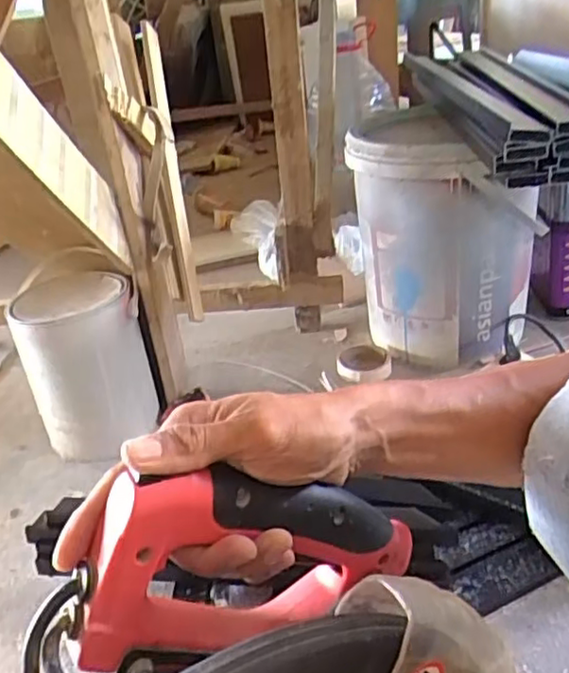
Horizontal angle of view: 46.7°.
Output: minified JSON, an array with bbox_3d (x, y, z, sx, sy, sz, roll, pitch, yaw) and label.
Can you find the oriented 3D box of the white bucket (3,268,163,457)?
[{"bbox_3d":[-0.307,0.050,1.035,0.175,0.255,0.175,-4,27,2],"label":"white bucket"}]

